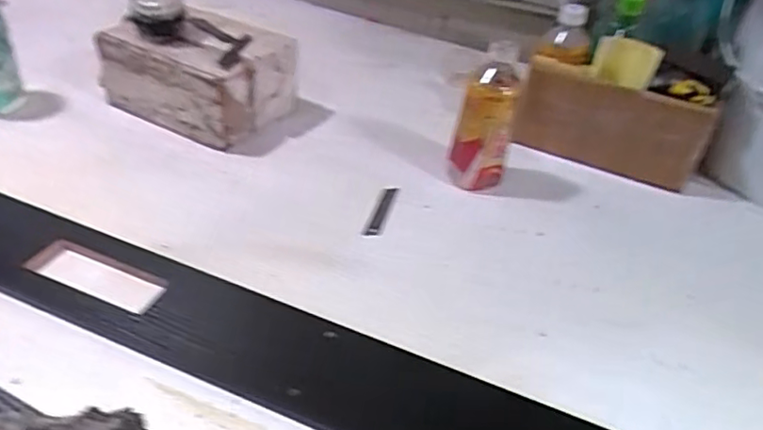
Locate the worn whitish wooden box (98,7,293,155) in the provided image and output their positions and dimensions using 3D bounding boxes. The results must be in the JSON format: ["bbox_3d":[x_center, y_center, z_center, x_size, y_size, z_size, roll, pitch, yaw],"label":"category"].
[{"bbox_3d":[-0.245,-0.190,0.804,0.222,0.119,0.136,23,41,19],"label":"worn whitish wooden box"}]

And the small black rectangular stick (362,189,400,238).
[{"bbox_3d":[0.001,-0.004,0.700,0.020,0.004,0.098,15,39,9],"label":"small black rectangular stick"}]

